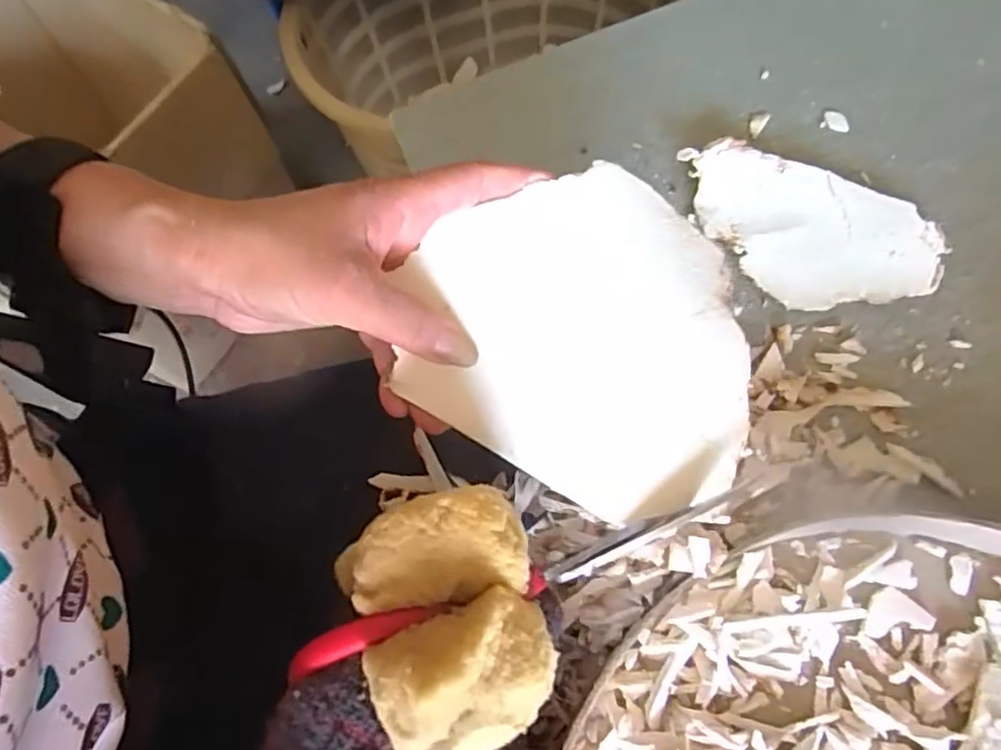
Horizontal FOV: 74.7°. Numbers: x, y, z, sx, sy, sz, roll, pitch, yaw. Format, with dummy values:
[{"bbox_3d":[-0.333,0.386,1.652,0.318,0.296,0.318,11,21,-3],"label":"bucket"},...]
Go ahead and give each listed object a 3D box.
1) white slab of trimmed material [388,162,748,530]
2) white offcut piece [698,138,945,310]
[{"bbox_3d":[0.039,-0.020,0.278,0.149,0.011,0.133,36,77,5],"label":"white slab of trimmed material"},{"bbox_3d":[0.178,-0.082,0.381,0.141,0.015,0.085,26,68,16],"label":"white offcut piece"}]

